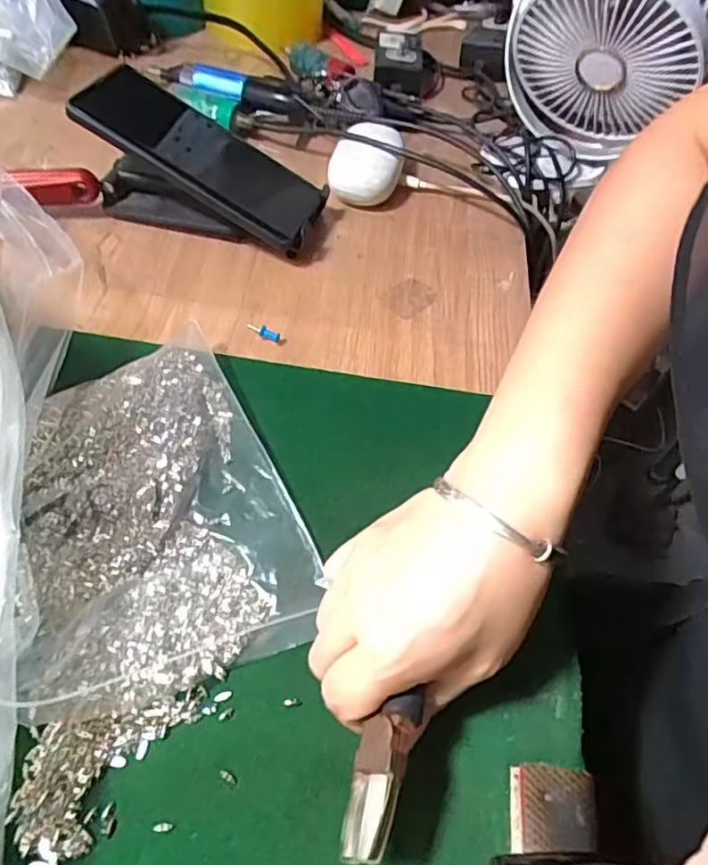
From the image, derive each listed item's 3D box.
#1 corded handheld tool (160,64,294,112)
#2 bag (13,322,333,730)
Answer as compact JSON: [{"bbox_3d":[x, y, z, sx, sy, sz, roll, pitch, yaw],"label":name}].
[{"bbox_3d":[-0.112,-0.306,0.537,0.132,0.022,0.023,17,53,7],"label":"corded handheld tool"},{"bbox_3d":[-0.095,0.024,0.298,0.121,0.033,0.188,-10,54,-13],"label":"bag"}]

